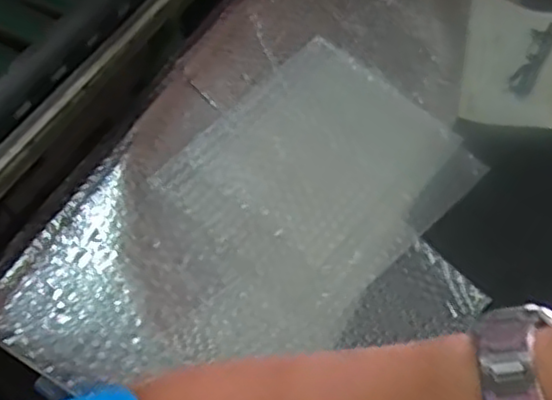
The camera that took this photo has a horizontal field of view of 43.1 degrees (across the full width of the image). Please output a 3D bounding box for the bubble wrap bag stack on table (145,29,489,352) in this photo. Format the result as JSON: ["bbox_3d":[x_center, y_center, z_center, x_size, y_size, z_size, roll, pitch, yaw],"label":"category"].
[{"bbox_3d":[0.055,-0.032,0.770,0.248,0.015,0.305,43,62,9],"label":"bubble wrap bag stack on table"}]

